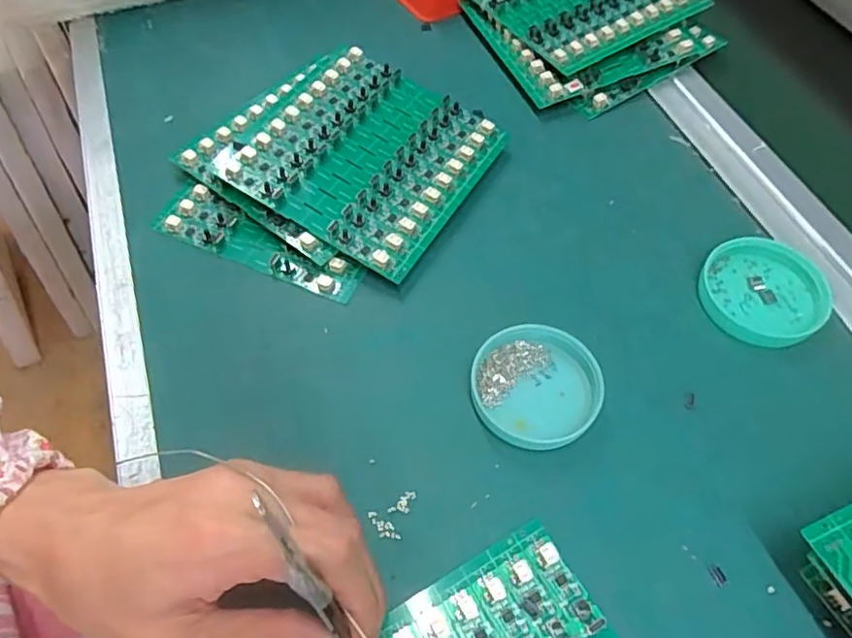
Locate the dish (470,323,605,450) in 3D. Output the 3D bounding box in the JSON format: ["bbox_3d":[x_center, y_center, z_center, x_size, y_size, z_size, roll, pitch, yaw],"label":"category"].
[{"bbox_3d":[0.057,0.033,0.311,0.066,0.017,0.061,0,58,0],"label":"dish"}]

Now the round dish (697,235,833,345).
[{"bbox_3d":[0.192,-0.017,0.347,0.070,0.010,0.064,0,58,0],"label":"round dish"}]

